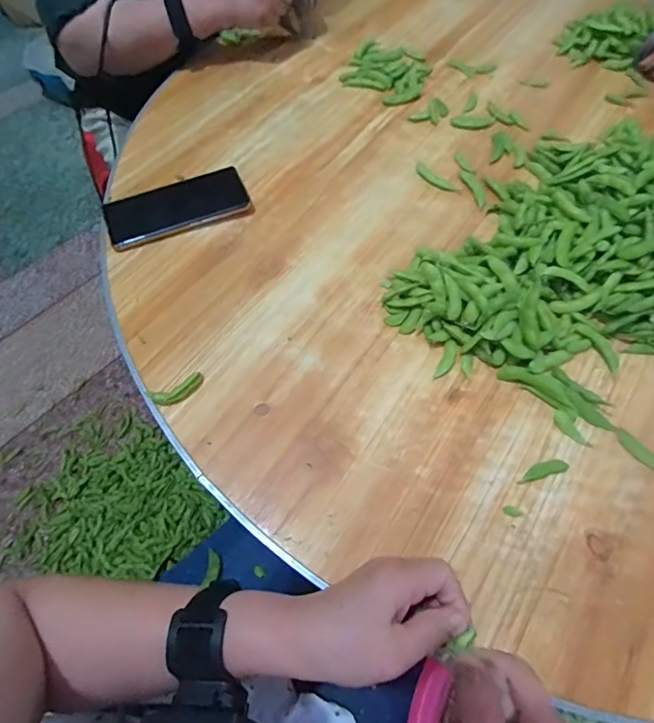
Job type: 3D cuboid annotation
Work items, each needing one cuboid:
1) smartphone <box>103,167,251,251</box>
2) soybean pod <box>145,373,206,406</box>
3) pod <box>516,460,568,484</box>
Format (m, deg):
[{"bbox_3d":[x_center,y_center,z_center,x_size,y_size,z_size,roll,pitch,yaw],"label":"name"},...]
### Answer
[{"bbox_3d":[-0.176,-0.183,0.535,0.162,0.015,0.072,-23,63,-13],"label":"smartphone"},{"bbox_3d":[-0.141,0.028,0.427,0.052,0.006,0.022,-24,63,-14],"label":"soybean pod"},{"bbox_3d":[0.187,0.095,0.395,0.047,0.004,0.012,-13,61,-8],"label":"pod"}]

